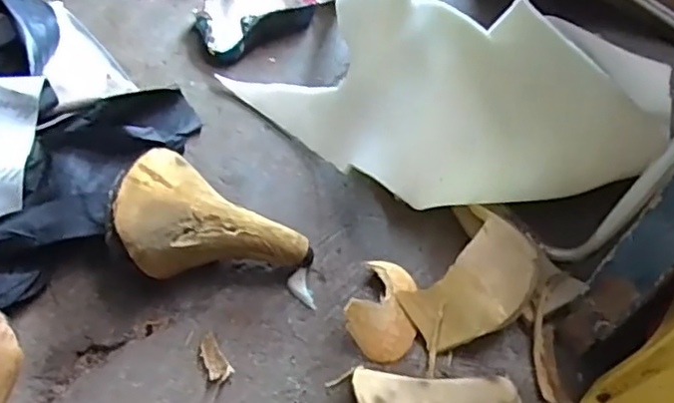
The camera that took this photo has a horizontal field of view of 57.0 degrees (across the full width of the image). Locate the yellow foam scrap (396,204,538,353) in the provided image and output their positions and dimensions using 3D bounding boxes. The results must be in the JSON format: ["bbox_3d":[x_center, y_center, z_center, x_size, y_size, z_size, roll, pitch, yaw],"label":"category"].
[{"bbox_3d":[0.161,0.097,0.735,0.119,0.081,0.165,38,61,19],"label":"yellow foam scrap"}]

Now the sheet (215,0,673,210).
[{"bbox_3d":[0.109,-0.126,0.806,0.544,0.207,0.260,30,59,15],"label":"sheet"}]

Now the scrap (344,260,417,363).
[{"bbox_3d":[0.059,0.123,0.729,0.083,0.051,0.123,20,57,9],"label":"scrap"}]

